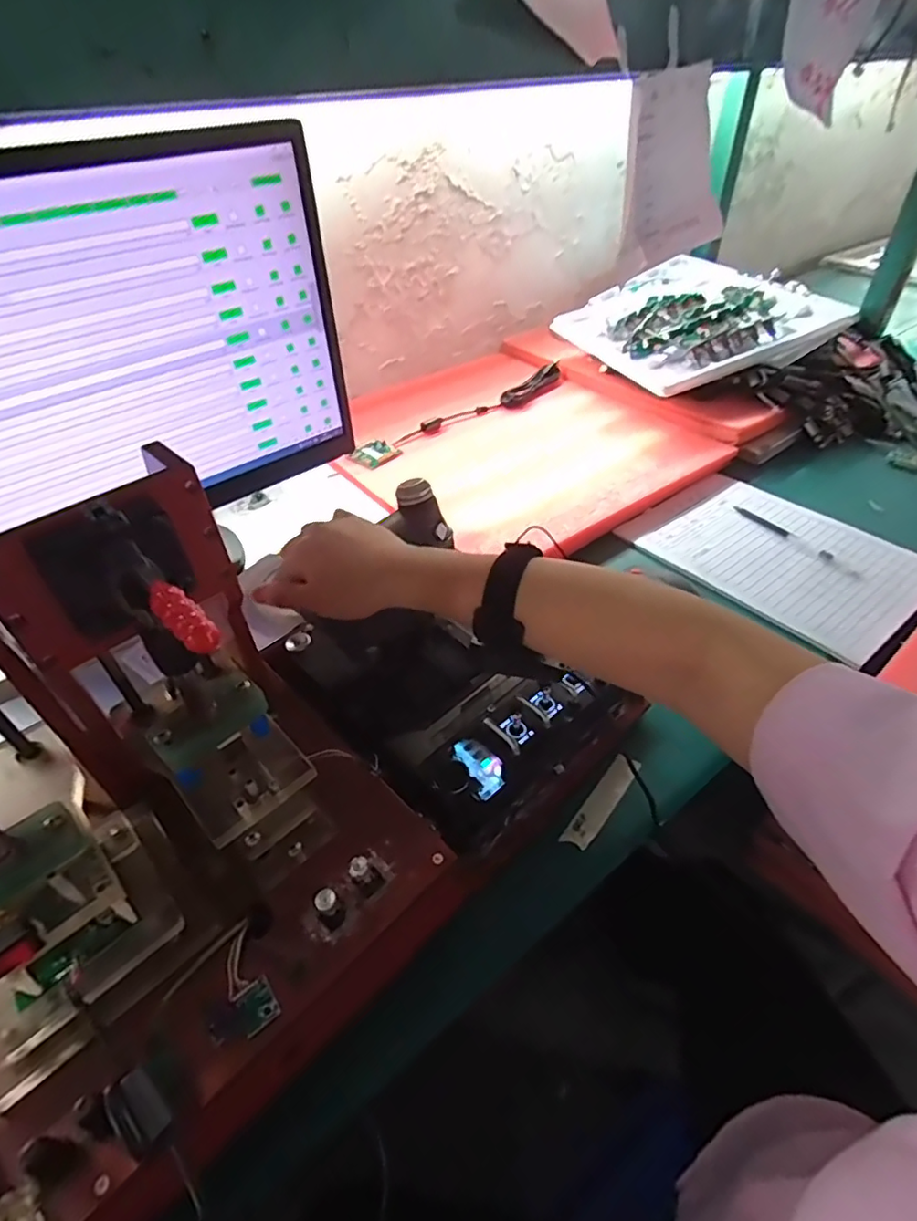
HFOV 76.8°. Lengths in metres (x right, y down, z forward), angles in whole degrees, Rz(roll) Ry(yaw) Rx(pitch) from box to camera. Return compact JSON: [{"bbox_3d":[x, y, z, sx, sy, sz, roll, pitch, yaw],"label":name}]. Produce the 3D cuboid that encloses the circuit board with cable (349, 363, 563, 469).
[{"bbox_3d":[0.015,-0.304,0.880,0.395,0.029,0.056,-29,49,-25],"label":"circuit board with cable"}]

